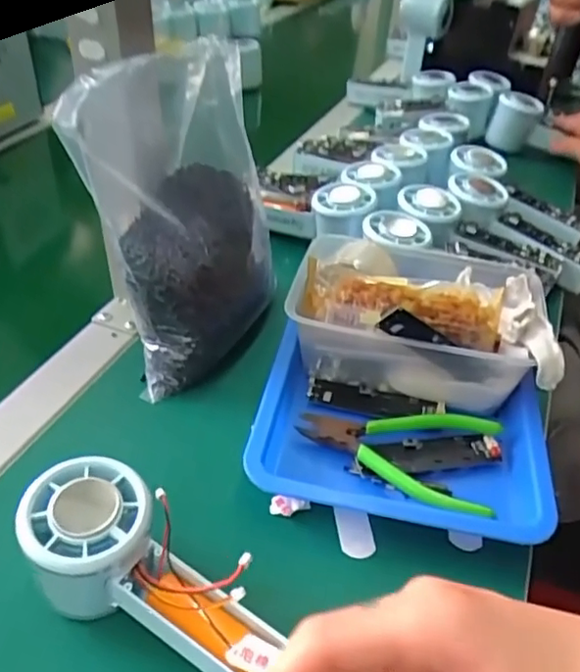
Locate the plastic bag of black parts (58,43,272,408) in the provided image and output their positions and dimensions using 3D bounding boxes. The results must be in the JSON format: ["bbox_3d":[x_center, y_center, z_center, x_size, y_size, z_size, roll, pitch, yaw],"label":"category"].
[{"bbox_3d":[-0.072,-0.084,0.411,0.116,0.186,0.155,0,39,-3],"label":"plastic bag of black parts"}]

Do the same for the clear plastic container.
[{"bbox_3d":[0.088,-0.017,0.420,0.167,0.072,0.115,9,40,8],"label":"clear plastic container"}]

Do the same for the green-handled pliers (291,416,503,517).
[{"bbox_3d":[0.063,0.067,0.366,0.118,0.012,0.073,13,40,13],"label":"green-handled pliers"}]

